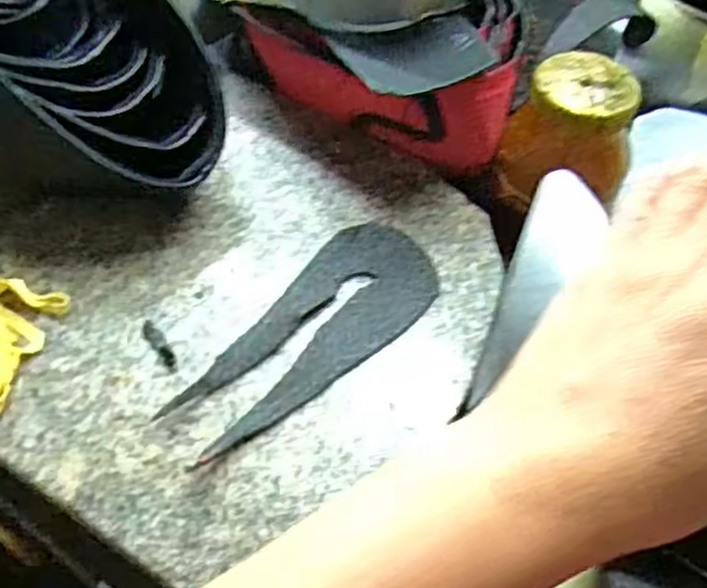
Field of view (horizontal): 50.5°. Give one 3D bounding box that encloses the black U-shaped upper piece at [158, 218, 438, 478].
[{"bbox_3d":[-0.023,0.015,0.372,0.157,0.007,0.066,-37,64,-27],"label":"black U-shaped upper piece"}]

